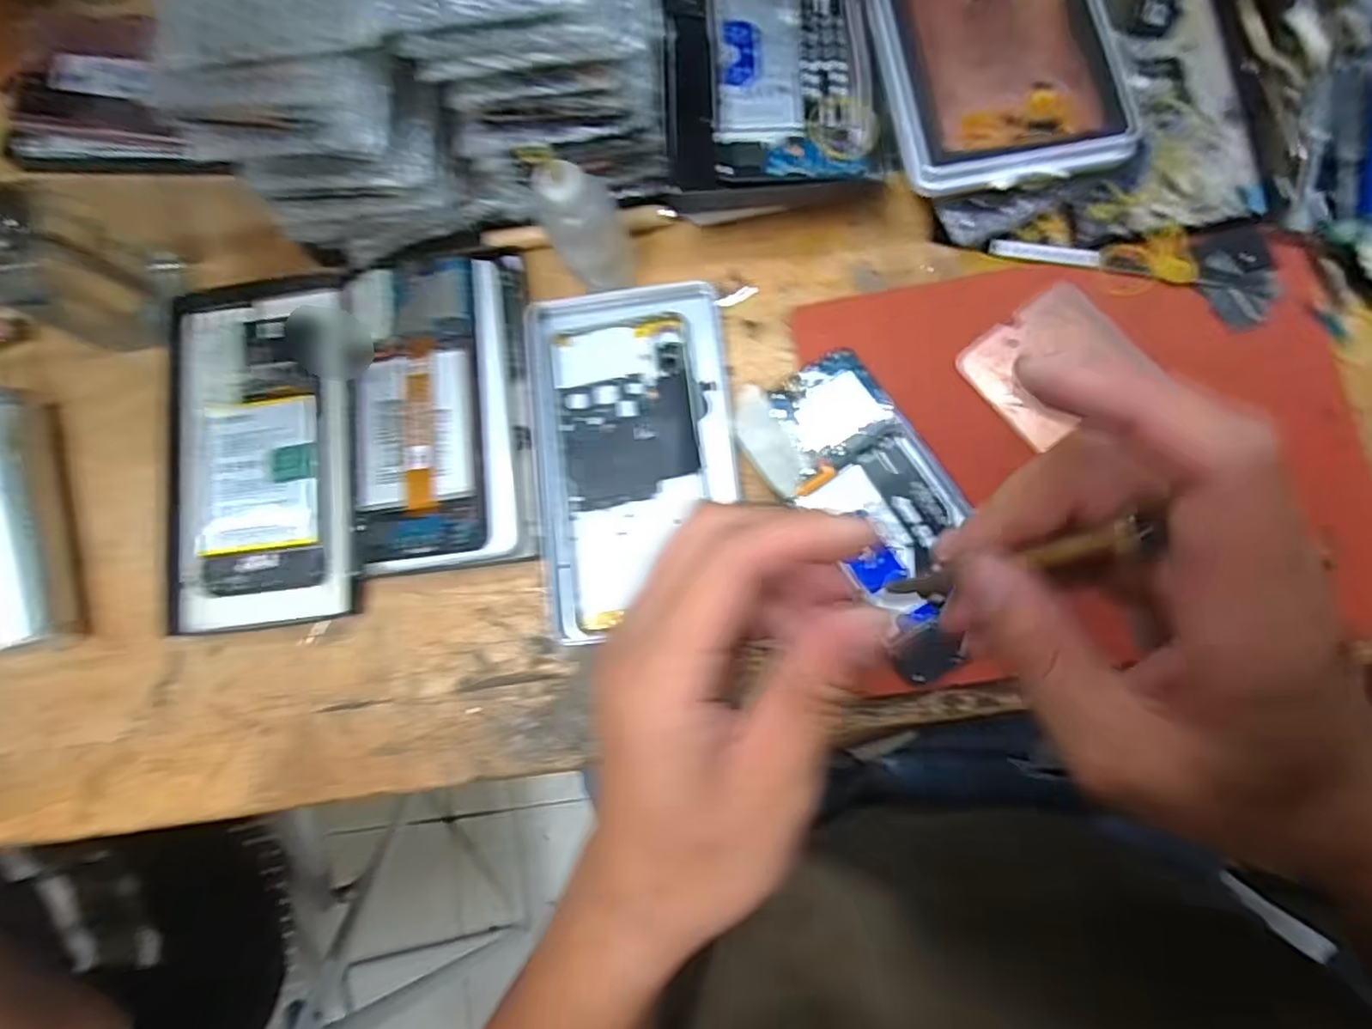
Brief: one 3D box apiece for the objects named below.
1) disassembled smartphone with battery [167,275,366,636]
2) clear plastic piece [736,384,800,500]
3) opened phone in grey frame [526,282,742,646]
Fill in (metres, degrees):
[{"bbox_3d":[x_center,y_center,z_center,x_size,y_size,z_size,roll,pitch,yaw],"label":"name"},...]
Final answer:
[{"bbox_3d":[-0.232,-0.039,0.361,0.110,0.008,0.193,-7,82,4],"label":"disassembled smartphone with battery"},{"bbox_3d":[0.040,-0.037,0.333,0.022,0.004,0.059,-27,81,0],"label":"clear plastic piece"},{"bbox_3d":[-0.026,-0.030,0.345,0.102,0.018,0.175,-6,82,4],"label":"opened phone in grey frame"}]

